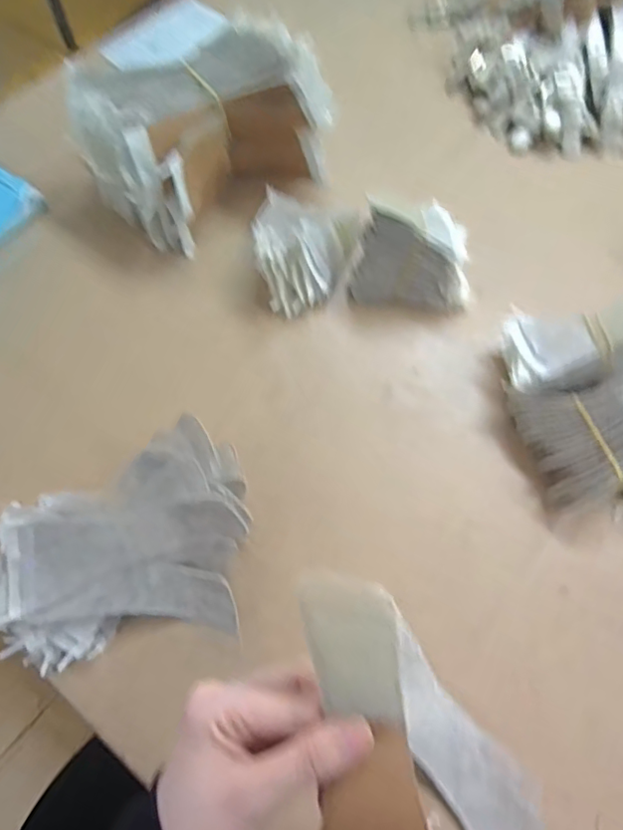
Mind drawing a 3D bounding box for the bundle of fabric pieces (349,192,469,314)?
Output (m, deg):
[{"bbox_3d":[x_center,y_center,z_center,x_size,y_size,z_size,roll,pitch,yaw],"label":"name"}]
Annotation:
[{"bbox_3d":[0.093,-0.152,0.509,0.110,0.083,0.075,8,66,5],"label":"bundle of fabric pieces"}]

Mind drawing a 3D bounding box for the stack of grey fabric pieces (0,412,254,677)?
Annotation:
[{"bbox_3d":[-0.141,0.093,0.409,0.192,0.070,0.149,-11,66,-3],"label":"stack of grey fabric pieces"}]

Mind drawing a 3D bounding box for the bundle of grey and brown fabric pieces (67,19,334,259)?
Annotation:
[{"bbox_3d":[-0.103,-0.278,0.558,0.226,0.108,0.152,-32,69,-12],"label":"bundle of grey and brown fabric pieces"}]

